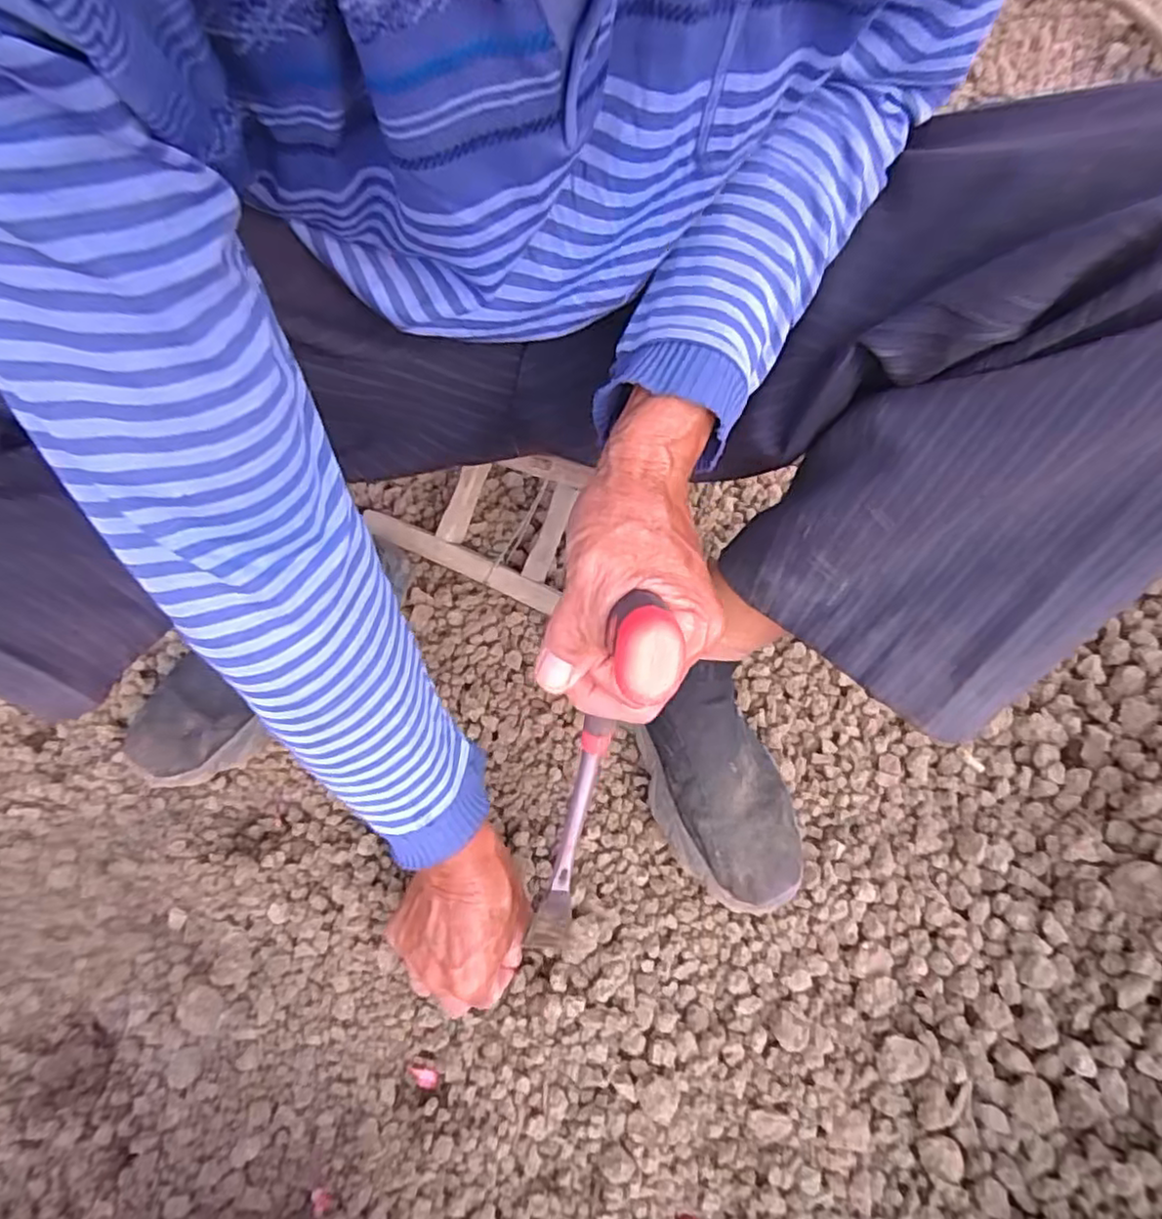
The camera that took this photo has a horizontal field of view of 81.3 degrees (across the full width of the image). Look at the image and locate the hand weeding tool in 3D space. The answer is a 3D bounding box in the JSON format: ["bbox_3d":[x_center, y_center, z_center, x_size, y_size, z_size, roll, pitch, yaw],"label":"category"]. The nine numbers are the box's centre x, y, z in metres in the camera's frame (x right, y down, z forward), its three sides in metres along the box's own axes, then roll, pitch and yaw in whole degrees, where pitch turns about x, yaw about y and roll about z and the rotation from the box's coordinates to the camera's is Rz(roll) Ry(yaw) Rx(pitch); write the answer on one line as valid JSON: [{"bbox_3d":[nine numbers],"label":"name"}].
[{"bbox_3d":[0.004,0.105,0.345,0.028,0.306,0.059,17,51,5],"label":"hand weeding tool"}]

